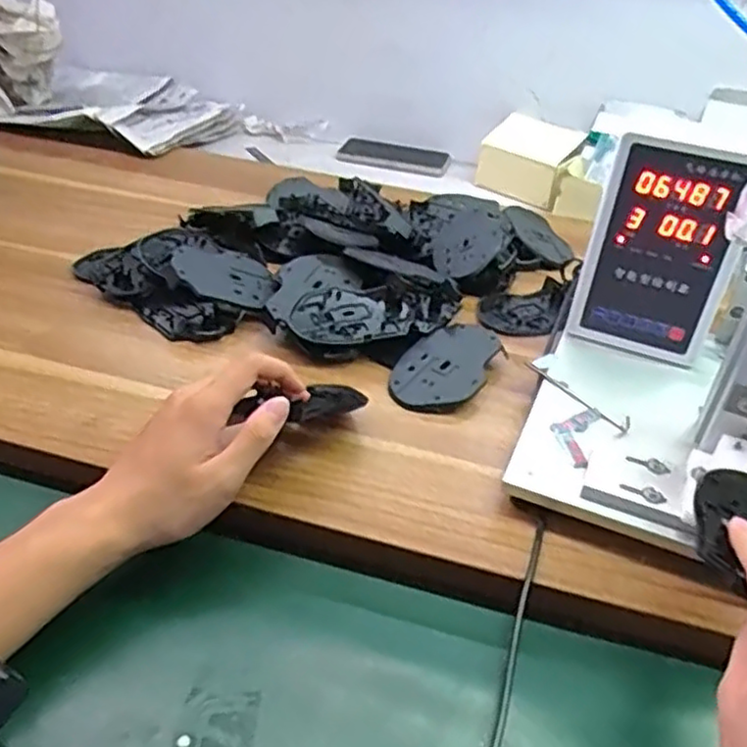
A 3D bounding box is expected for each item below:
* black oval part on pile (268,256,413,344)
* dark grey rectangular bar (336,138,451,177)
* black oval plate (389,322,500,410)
[{"bbox_3d":[-0.042,-0.064,0.623,0.094,0.017,0.130,-24,46,-34],"label":"black oval part on pile"},{"bbox_3d":[0.032,-0.341,1.108,0.174,0.034,0.032,9,37,4],"label":"dark grey rectangular bar"},{"bbox_3d":[0.062,-0.008,0.584,0.068,0.008,0.110,31,53,24],"label":"black oval plate"}]

